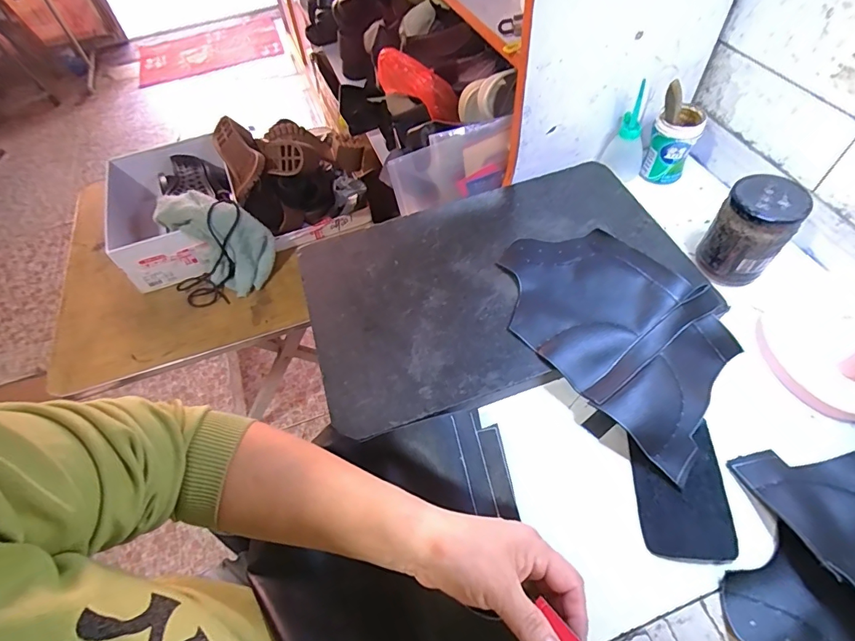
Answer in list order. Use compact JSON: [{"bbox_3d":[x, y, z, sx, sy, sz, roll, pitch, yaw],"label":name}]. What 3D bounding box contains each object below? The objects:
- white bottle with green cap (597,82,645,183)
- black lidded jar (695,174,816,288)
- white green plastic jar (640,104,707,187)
[{"bbox_3d":[0.250,-0.230,0.558,0.051,0.102,0.038,18,61,16],"label":"white bottle with green cap"},{"bbox_3d":[0.321,-0.087,0.453,0.067,0.099,0.060,30,64,22],"label":"black lidded jar"},{"bbox_3d":[0.296,-0.213,0.550,0.051,0.086,0.046,18,61,16],"label":"white green plastic jar"}]

